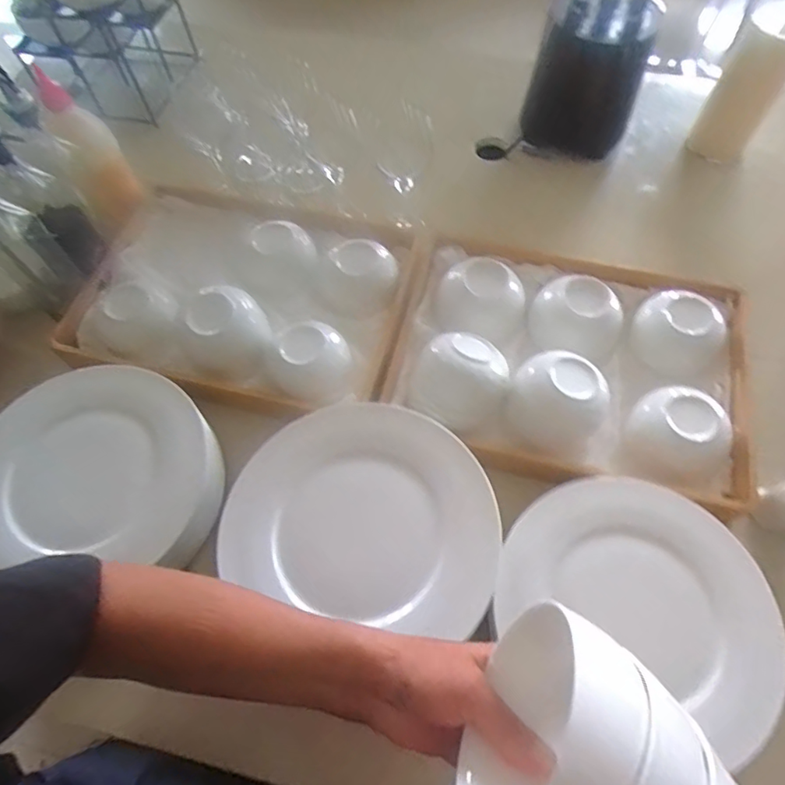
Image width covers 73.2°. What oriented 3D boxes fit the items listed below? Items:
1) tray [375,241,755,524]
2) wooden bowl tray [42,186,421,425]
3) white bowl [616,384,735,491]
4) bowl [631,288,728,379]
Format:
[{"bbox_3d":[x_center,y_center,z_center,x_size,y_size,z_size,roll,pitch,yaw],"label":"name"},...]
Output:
[{"bbox_3d":[0.209,-0.052,0.627,0.409,0.085,0.302,11,62,7],"label":"tray"},{"bbox_3d":[-0.188,-0.136,0.683,0.401,0.091,0.316,10,62,6],"label":"wooden bowl tray"},{"bbox_3d":[0.322,0.043,0.589,0.108,0.073,0.107,0,61,1],"label":"white bowl"},{"bbox_3d":[0.353,-0.080,0.652,0.120,0.054,0.103,-41,68,-20],"label":"bowl"}]

